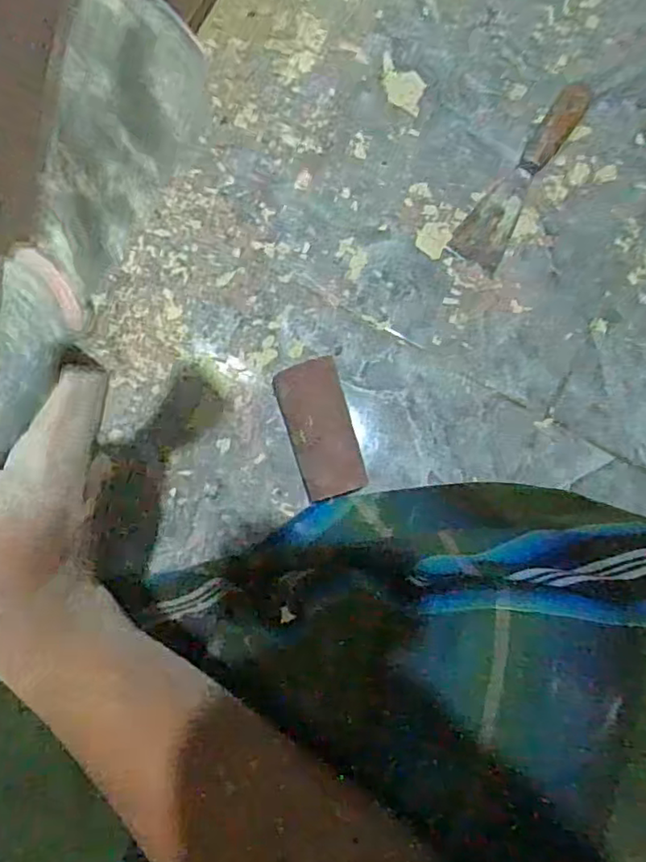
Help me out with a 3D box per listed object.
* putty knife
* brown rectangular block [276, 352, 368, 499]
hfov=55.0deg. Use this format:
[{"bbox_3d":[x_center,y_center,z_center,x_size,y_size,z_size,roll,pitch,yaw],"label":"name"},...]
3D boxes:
[{"bbox_3d":[0.169,-0.214,0.504,0.041,0.020,0.180,33,85,1],"label":"putty knife"},{"bbox_3d":[-0.002,-0.002,0.488,0.050,0.010,0.106,-17,86,-3],"label":"brown rectangular block"}]

